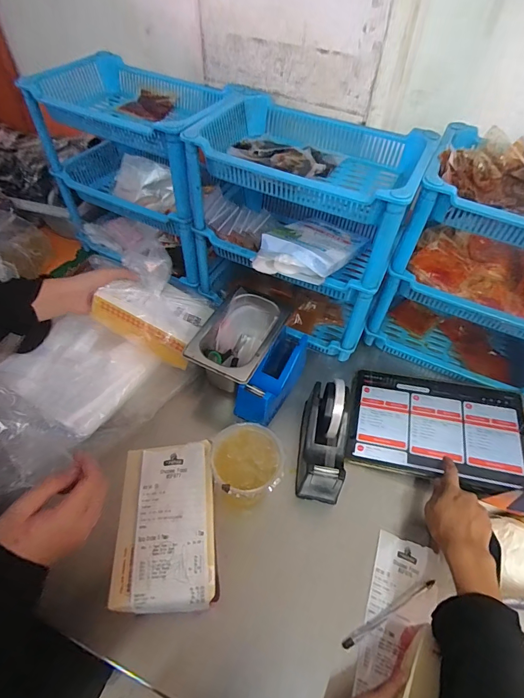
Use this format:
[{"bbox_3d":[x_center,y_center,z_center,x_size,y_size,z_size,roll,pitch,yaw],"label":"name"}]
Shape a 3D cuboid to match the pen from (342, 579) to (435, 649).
[{"bbox_3d":[0.152,0.312,0.450,0.136,0.004,0.010,-22,56,-19],"label":"pen"}]

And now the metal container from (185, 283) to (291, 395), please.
[{"bbox_3d":[-0.035,-0.006,0.622,0.110,0.085,0.169,23,54,15],"label":"metal container"}]

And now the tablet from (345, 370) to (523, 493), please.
[{"bbox_3d":[0.265,0.116,0.578,0.250,0.008,0.159,7,56,13],"label":"tablet"}]

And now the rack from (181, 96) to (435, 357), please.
[{"bbox_3d":[0.056,-0.177,0.620,0.307,0.324,0.231,26,55,17],"label":"rack"}]

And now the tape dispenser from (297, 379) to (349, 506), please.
[{"bbox_3d":[0.092,0.125,0.534,0.070,0.103,0.150,9,52,4],"label":"tape dispenser"}]

